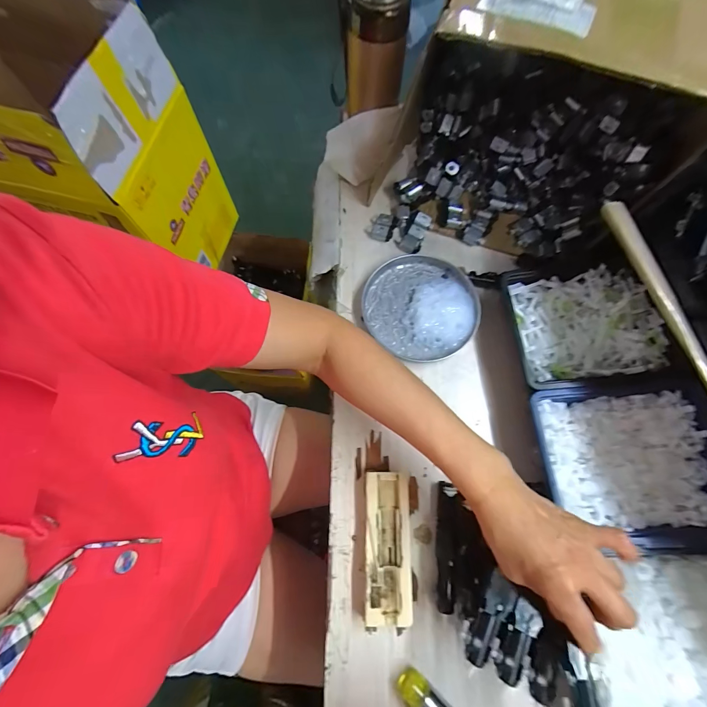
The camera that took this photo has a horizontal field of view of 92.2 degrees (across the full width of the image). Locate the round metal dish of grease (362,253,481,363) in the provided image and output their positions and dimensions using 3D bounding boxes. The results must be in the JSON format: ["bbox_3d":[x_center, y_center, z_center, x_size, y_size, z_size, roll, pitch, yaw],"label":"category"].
[{"bbox_3d":[0.090,-0.065,0.438,0.142,0.018,0.143,39,77,12],"label":"round metal dish of grease"}]

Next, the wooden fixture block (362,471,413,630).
[{"bbox_3d":[0.035,0.198,0.355,0.047,0.022,0.137,2,73,1],"label":"wooden fixture block"}]

